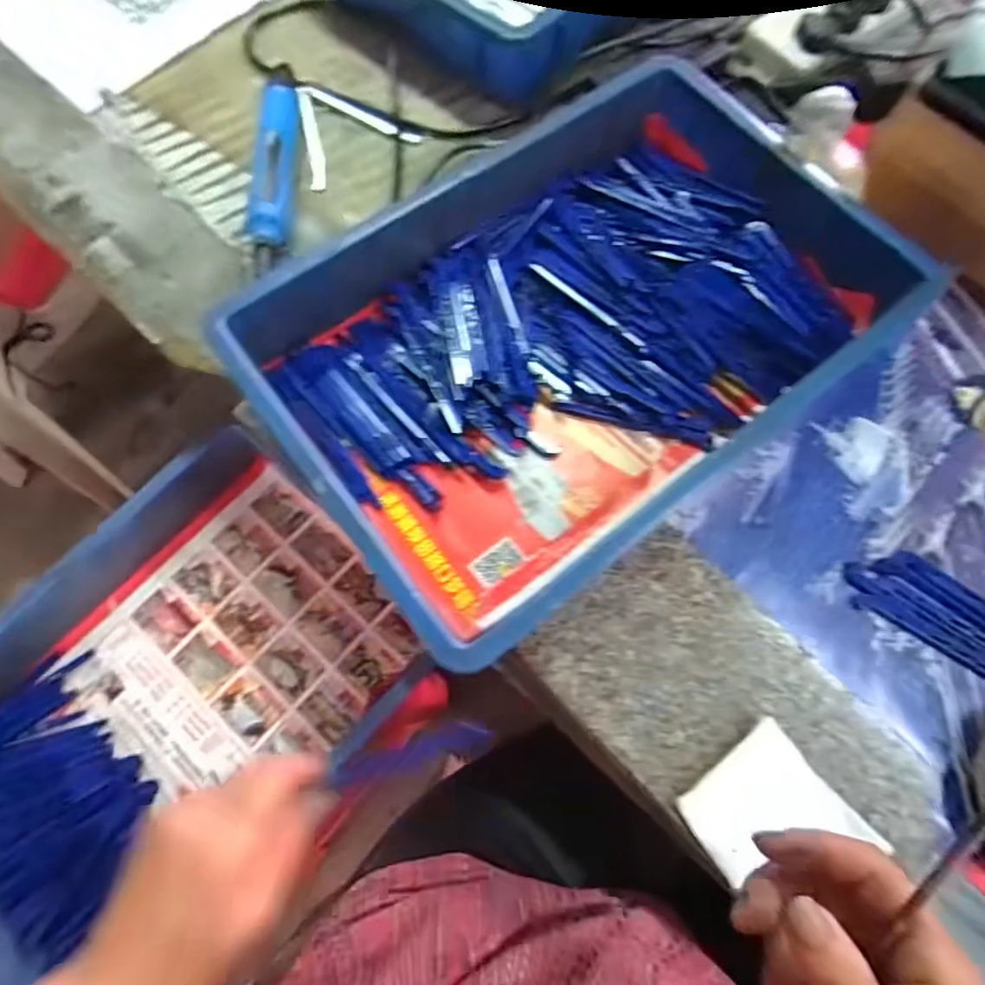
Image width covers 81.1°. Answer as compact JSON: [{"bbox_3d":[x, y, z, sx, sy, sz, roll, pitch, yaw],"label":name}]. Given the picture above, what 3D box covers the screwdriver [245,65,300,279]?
[{"bbox_3d":[-0.188,-0.285,0.498,0.031,0.036,0.217,-4,70,1],"label":"screwdriver"}]

